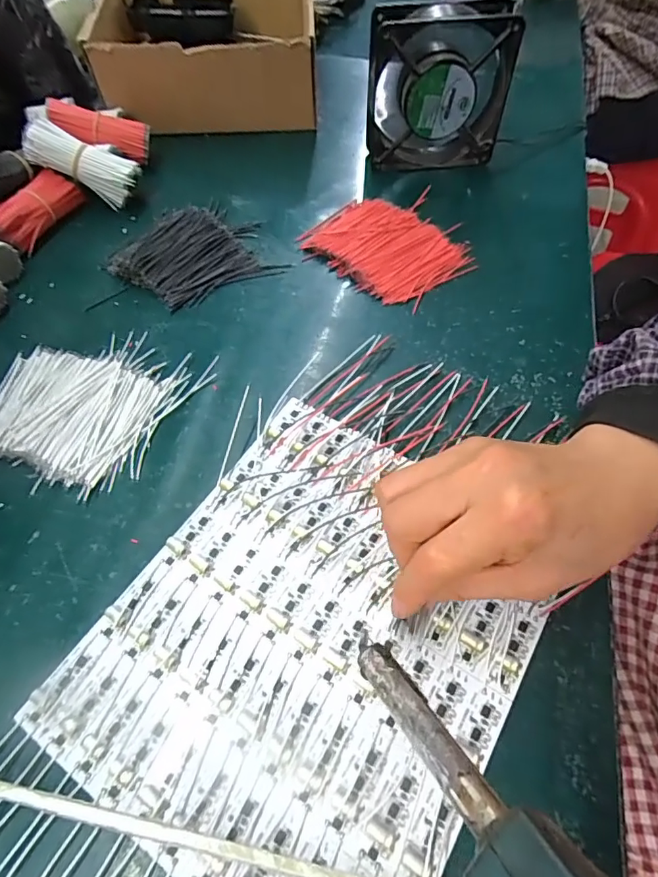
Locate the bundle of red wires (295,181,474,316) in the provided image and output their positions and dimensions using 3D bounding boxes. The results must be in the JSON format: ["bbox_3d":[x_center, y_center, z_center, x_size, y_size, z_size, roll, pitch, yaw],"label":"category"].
[{"bbox_3d":[0.053,-0.171,0.432,0.109,0.013,0.132,-39,64,-22],"label":"bundle of red wires"}]

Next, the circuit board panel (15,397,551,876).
[{"bbox_3d":[-0.007,0.098,0.258,0.193,0.006,0.224,28,62,18],"label":"circuit board panel"}]

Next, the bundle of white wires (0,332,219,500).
[{"bbox_3d":[-0.170,-0.031,0.341,0.133,0.013,0.118,21,60,14],"label":"bundle of white wires"}]

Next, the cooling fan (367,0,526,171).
[{"bbox_3d":[0.099,-0.319,0.459,0.122,0.121,0.043,-2,57,-1],"label":"cooling fan"}]

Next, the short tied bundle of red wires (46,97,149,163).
[{"bbox_3d":[-0.221,-0.299,0.478,0.090,0.022,0.030,12,55,-18],"label":"short tied bundle of red wires"}]

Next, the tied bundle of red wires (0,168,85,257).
[{"bbox_3d":[-0.260,-0.200,0.442,0.025,0.036,0.093,19,59,13],"label":"tied bundle of red wires"}]

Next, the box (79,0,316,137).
[{"bbox_3d":[-0.134,-0.420,0.543,0.224,0.091,0.186,-3,57,-1],"label":"box"}]

